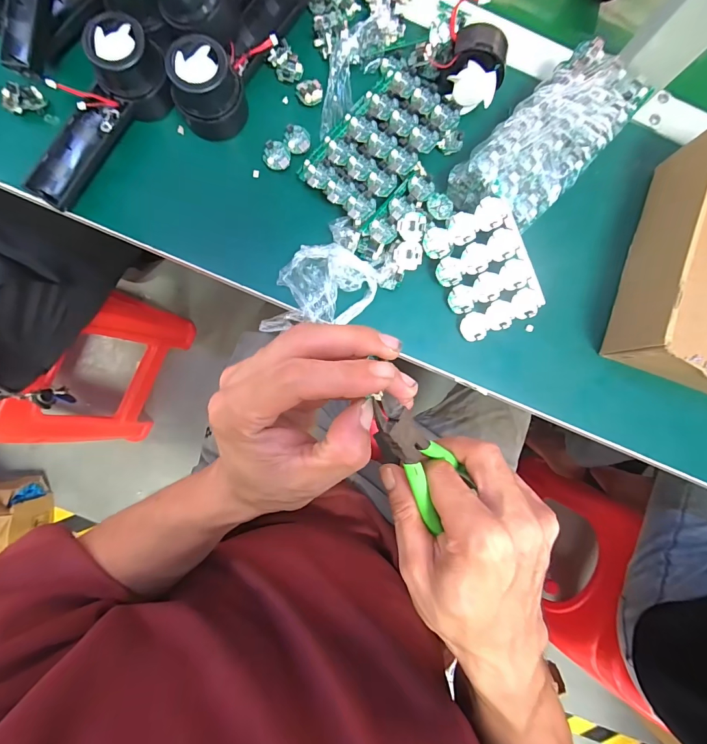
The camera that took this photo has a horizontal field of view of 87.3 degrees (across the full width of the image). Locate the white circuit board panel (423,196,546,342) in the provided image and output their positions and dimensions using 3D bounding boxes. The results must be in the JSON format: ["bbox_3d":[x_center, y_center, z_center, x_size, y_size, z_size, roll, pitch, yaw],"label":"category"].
[{"bbox_3d":[0.114,-0.087,0.323,0.073,0.007,0.104,-24,103,16],"label":"white circuit board panel"}]

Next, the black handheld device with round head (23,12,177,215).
[{"bbox_3d":[-0.224,-0.216,0.316,0.059,0.045,0.159,38,86,-1],"label":"black handheld device with round head"}]

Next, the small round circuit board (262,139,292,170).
[{"bbox_3d":[-0.069,-0.197,0.335,0.024,0.005,0.023,0,87,-4],"label":"small round circuit board"}]

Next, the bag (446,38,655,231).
[{"bbox_3d":[0.170,-0.201,0.332,0.169,0.049,0.081,-45,91,-4],"label":"bag"}]

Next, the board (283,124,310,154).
[{"bbox_3d":[-0.051,-0.211,0.337,0.023,0.008,0.024,0,87,-4],"label":"board"}]

